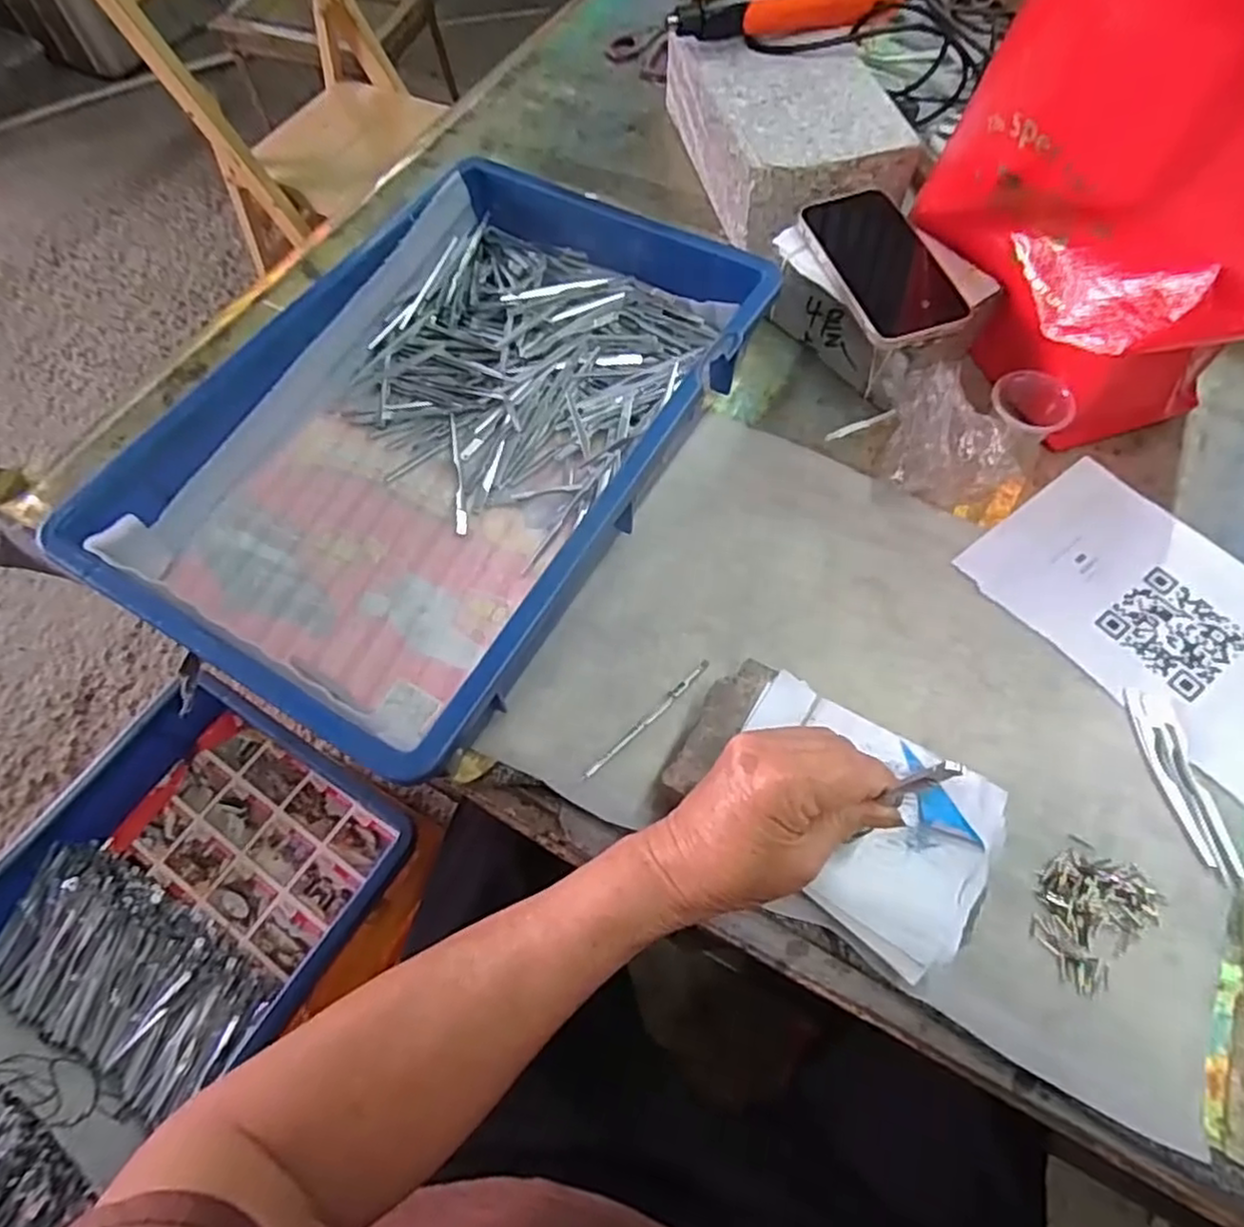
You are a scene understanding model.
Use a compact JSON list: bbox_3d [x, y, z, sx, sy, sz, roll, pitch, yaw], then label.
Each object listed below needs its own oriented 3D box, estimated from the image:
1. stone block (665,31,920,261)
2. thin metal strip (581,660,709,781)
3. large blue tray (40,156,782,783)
[{"bbox_3d":[0.141,-0.434,0.621,0.140,0.081,0.231,-15,64,-7],"label":"stone block"},{"bbox_3d":[0.016,0.063,0.418,0.105,0.006,0.006,-42,71,-17],"label":"thin metal strip"},{"bbox_3d":[-0.115,-0.133,0.481,0.292,0.080,0.430,28,67,14],"label":"large blue tray"}]

